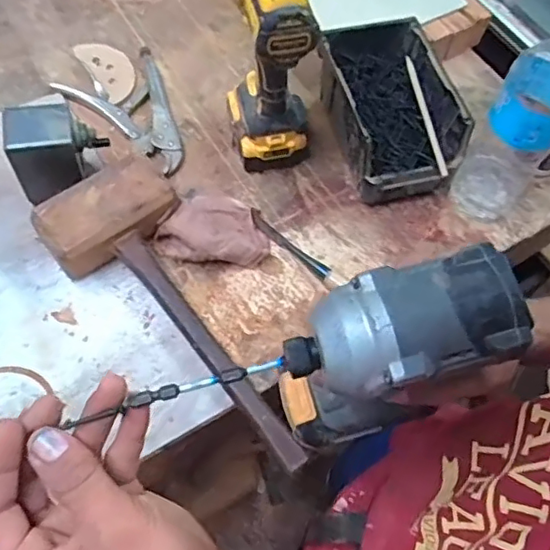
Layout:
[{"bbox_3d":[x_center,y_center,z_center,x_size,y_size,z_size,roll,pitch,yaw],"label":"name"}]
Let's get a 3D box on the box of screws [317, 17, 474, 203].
[{"bbox_3d":[0.138,-0.201,0.728,0.131,0.108,0.206,-11,63,-10],"label":"box of screws"}]

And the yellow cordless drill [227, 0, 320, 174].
[{"bbox_3d":[-0.008,-0.250,0.660,0.079,0.263,0.191,-8,63,-8],"label":"yellow cordless drill"}]

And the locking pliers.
[{"bbox_3d":[-0.167,-0.227,0.773,0.210,0.019,0.130,39,66,16],"label":"locking pliers"}]

